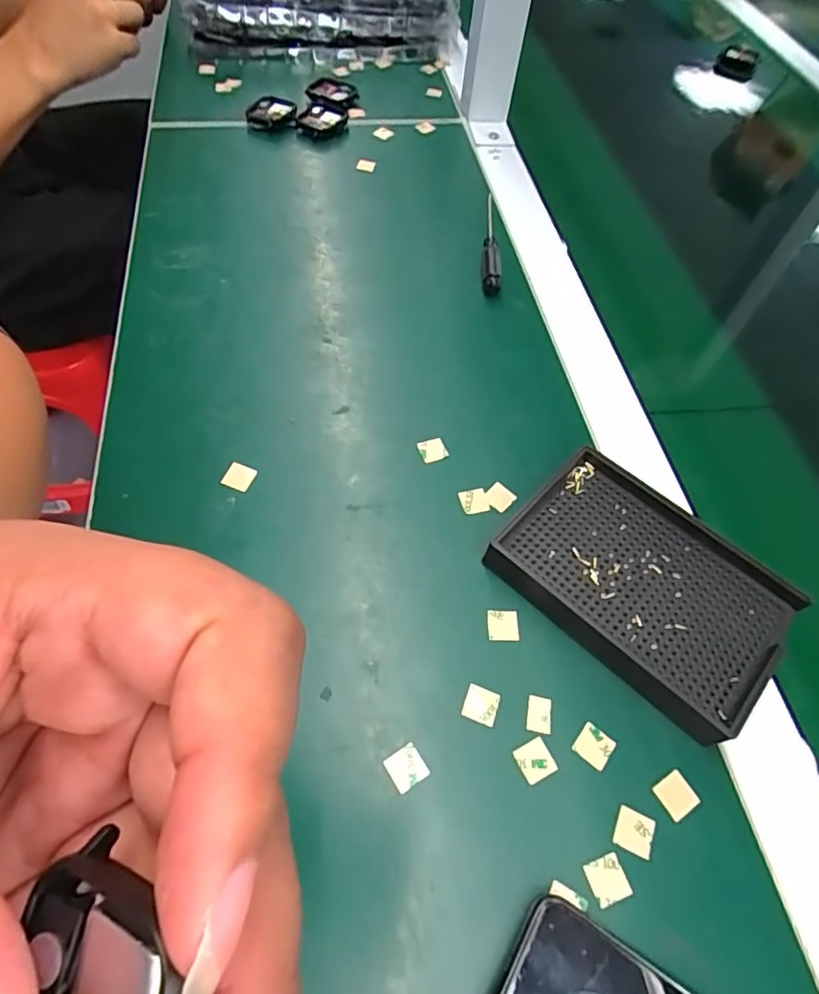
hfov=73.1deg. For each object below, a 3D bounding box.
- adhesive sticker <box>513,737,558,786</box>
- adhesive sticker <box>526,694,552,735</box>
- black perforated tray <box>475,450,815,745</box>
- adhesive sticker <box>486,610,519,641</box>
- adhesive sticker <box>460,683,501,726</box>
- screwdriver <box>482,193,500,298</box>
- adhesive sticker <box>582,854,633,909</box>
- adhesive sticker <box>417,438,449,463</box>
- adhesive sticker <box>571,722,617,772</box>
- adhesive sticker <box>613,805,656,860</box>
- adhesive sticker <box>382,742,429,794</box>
[{"bbox_3d":[0.057,0.120,0.250,0.015,0.004,0.016,-23,64,-14],"label":"adhesive sticker"},{"bbox_3d":[0.061,0.103,0.261,0.011,0.004,0.016,10,61,1],"label":"adhesive sticker"},{"bbox_3d":[0.121,0.043,0.288,0.092,0.023,0.135,-40,69,-23],"label":"black perforated tray"},{"bbox_3d":[0.048,0.066,0.283,0.016,0.004,0.015,3,66,-5],"label":"adhesive sticker"},{"bbox_3d":[0.034,0.098,0.260,0.016,0.004,0.016,20,60,8],"label":"adhesive sticker"},{"bbox_3d":[0.064,-0.211,0.444,0.013,0.016,0.136,4,59,-1],"label":"screwdriver"},{"bbox_3d":[0.082,0.158,0.228,0.015,0.004,0.015,-15,61,-10],"label":"adhesive sticker"},{"bbox_3d":[0.014,-0.029,0.337,0.016,0.004,0.015,-19,62,-14],"label":"adhesive sticker"},{"bbox_3d":[0.085,0.115,0.255,0.016,0.004,0.015,35,66,17],"label":"adhesive sticker"},{"bbox_3d":[0.097,0.144,0.238,0.015,0.004,0.016,22,60,11],"label":"adhesive sticker"},{"bbox_3d":[-0.002,0.121,0.246,0.015,0.004,0.016,-30,66,-18],"label":"adhesive sticker"}]

